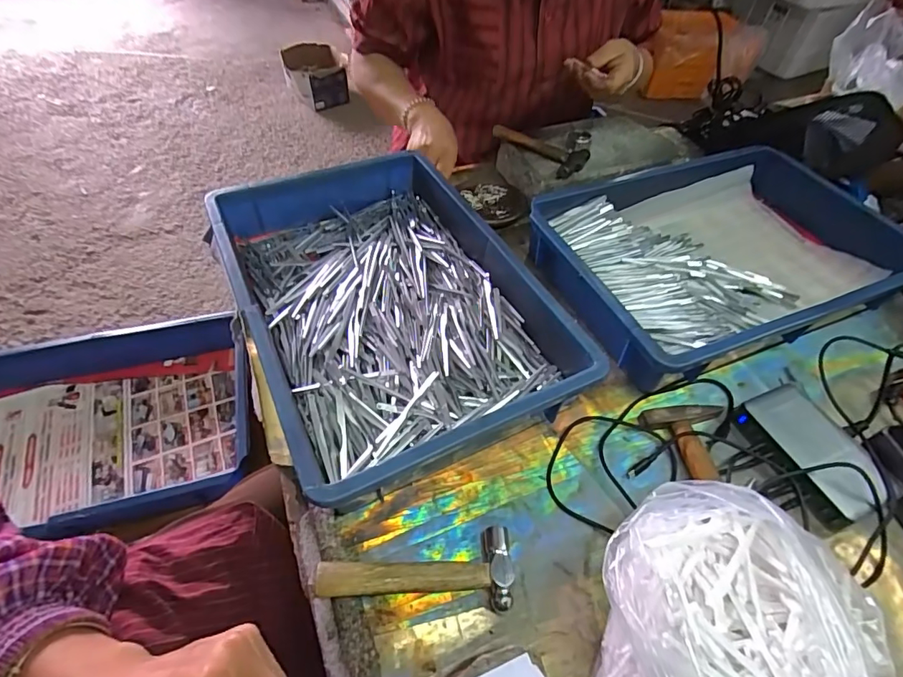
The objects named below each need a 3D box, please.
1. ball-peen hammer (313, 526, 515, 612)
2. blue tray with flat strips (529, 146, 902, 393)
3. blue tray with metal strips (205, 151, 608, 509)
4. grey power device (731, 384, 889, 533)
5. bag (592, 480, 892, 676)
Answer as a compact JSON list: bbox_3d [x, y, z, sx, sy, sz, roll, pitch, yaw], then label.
[{"bbox_3d":[-0.028,0.186,0.389,0.154,0.021,0.058,-1,51,-4],"label":"ball-peen hammer"},{"bbox_3d":[0.332,-0.113,0.616,0.417,0.071,0.300,-17,53,-17],"label":"blue tray with flat strips"},{"bbox_3d":[-0.075,-0.050,0.547,0.293,0.071,0.431,-20,55,-19],"label":"blue tray with metal strips"},{"bbox_3d":[0.341,0.108,0.462,0.079,0.028,0.127,-19,54,-18],"label":"grey power device"},{"bbox_3d":[0.164,0.184,0.316,0.124,0.139,0.158,9,51,4],"label":"bag"}]

